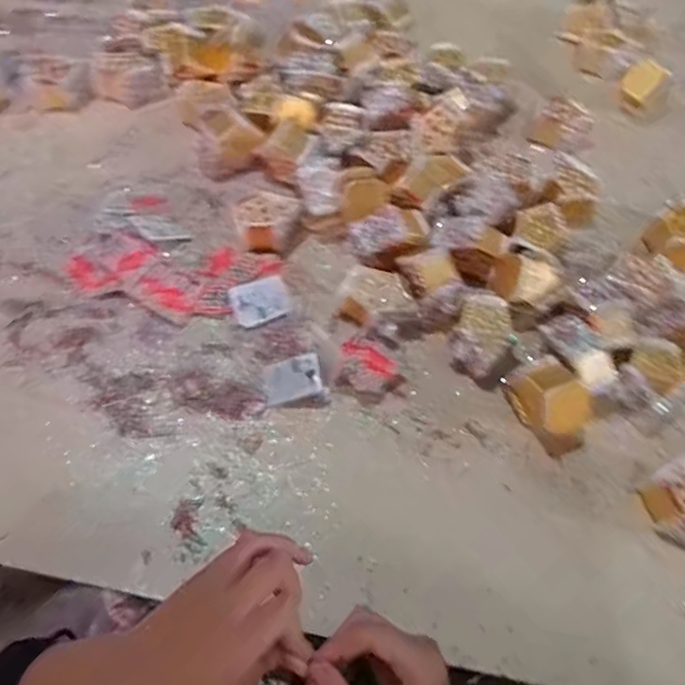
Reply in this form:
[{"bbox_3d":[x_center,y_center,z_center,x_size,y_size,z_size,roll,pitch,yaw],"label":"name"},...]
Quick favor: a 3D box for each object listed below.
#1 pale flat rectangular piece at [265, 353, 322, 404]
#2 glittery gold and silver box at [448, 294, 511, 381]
[{"bbox_3d":[-0.050,0.037,0.575,0.058,0.008,0.040,-17,77,4],"label":"pale flat rectangular piece"},{"bbox_3d":[0.144,-0.006,0.598,0.058,0.043,0.080,27,65,12],"label":"glittery gold and silver box"}]

